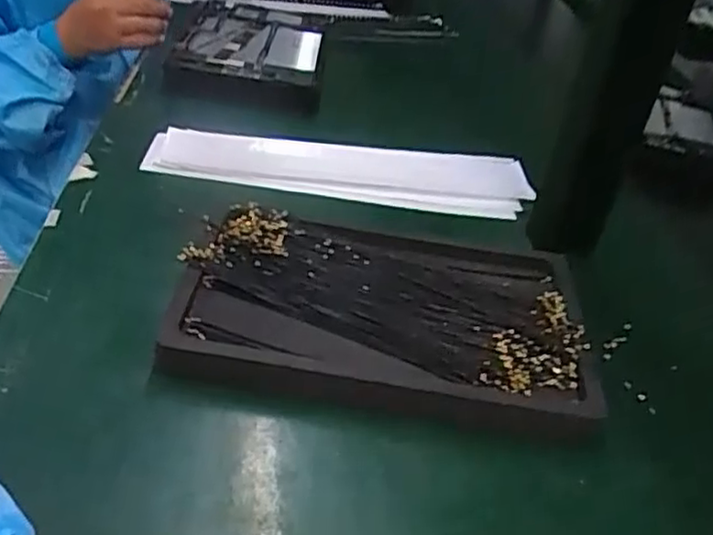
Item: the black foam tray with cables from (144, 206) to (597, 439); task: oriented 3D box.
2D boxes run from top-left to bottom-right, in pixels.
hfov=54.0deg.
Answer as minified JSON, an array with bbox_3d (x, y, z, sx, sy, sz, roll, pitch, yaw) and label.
[{"bbox_3d":[0.016,0.027,0.435,0.246,0.029,0.160,9,34,0],"label":"black foam tray with cables"}]

